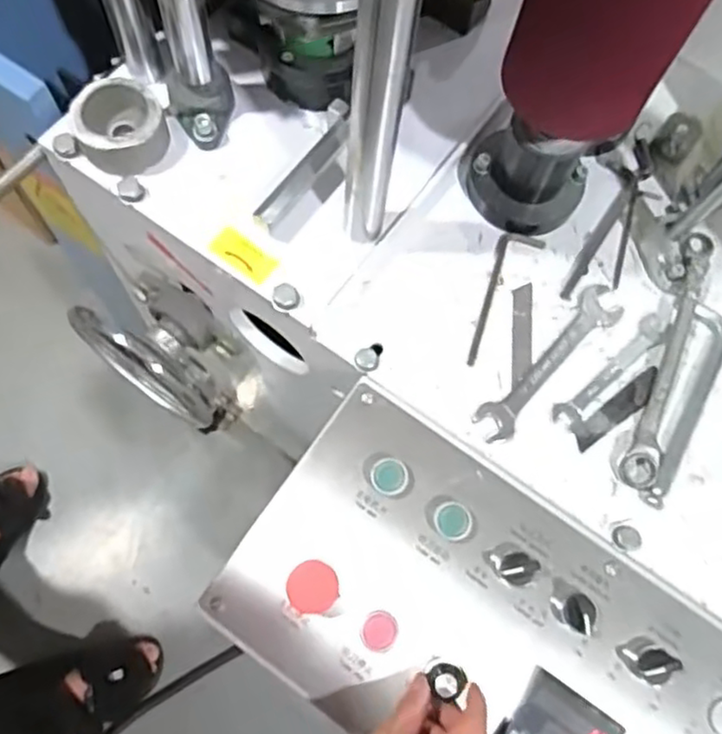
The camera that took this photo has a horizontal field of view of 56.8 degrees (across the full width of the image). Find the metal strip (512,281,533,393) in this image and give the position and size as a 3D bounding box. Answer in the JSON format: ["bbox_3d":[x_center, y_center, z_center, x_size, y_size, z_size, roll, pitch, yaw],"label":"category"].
[{"bbox_3d":[0.141,-0.028,0.583,0.018,0.004,0.096,6,70,-2],"label":"metal strip"}]

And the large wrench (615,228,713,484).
[{"bbox_3d":[0.266,-0.014,0.572,0.029,0.014,0.247,22,70,4],"label":"large wrench"}]

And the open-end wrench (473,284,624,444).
[{"bbox_3d":[0.164,-0.006,0.572,0.037,0.008,0.182,42,73,11],"label":"open-end wrench"}]

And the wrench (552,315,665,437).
[{"bbox_3d":[0.219,0.005,0.572,0.138,0.004,0.029,-41,77,-16],"label":"wrench"}]

